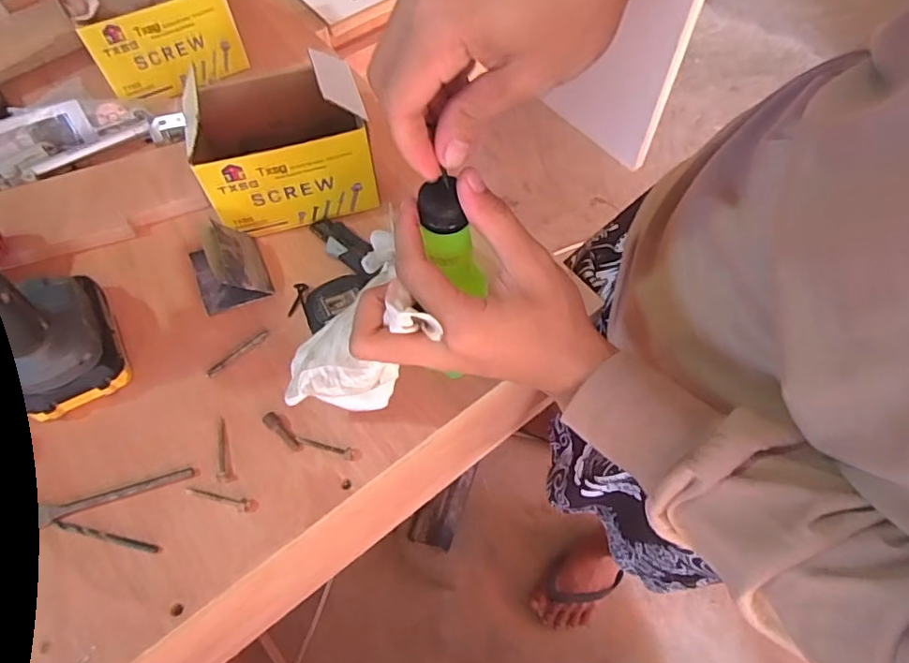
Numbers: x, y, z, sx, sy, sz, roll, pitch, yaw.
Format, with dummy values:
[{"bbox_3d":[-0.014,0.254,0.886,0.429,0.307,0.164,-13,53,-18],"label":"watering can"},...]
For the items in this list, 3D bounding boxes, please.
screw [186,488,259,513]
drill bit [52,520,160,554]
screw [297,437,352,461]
[{"bbox_3d":[-0.177,0.128,0.429,0.056,0.004,0.010,9,63,6],"label":"screw"},{"bbox_3d":[-0.258,0.152,0.420,0.081,0.004,0.007,11,63,7],"label":"drill bit"},{"bbox_3d":[-0.103,0.090,0.447,0.046,0.004,0.010,15,64,9],"label":"screw"}]

